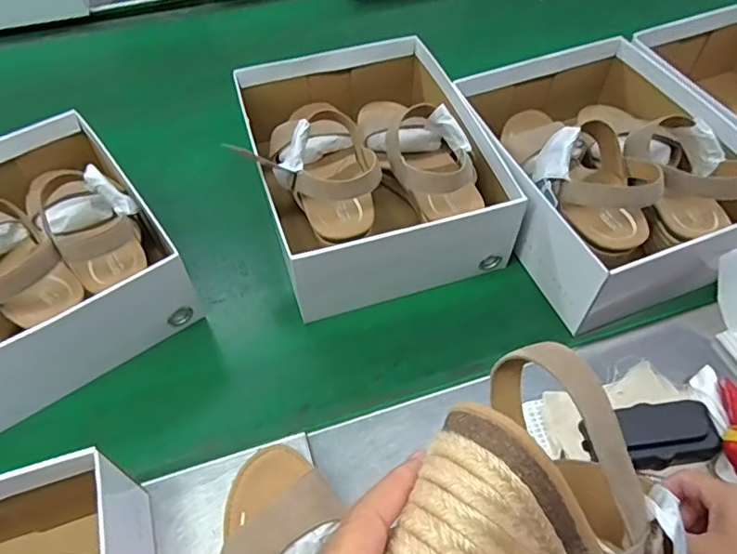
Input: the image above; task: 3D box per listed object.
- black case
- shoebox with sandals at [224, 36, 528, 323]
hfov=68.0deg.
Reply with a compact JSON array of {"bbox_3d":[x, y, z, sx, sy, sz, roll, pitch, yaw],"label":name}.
[{"bbox_3d":[0.243,0.136,0.467,0.107,0.021,0.049,-7,55,-4],"label":"black case"},{"bbox_3d":[0.000,-0.138,0.624,0.231,0.134,0.308,-15,56,-10],"label":"shoebox with sandals"}]

